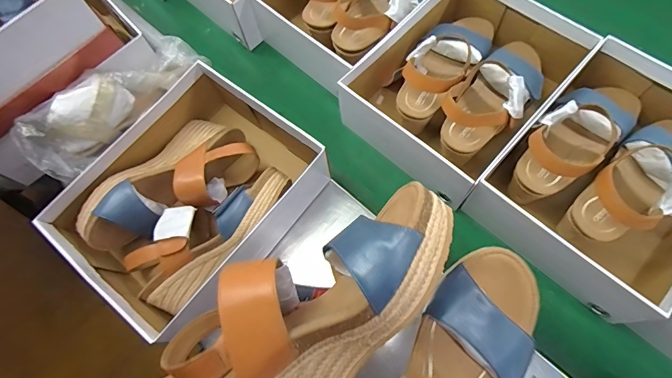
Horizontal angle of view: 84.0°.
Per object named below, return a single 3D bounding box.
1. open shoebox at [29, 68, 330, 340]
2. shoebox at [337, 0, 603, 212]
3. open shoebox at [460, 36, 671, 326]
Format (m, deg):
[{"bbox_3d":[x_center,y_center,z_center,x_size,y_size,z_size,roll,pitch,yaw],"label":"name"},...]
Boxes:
[{"bbox_3d":[-0.195,0.016,0.527,0.233,0.120,0.304,38,74,13],"label":"open shoebox"},{"bbox_3d":[0.189,-0.164,0.578,0.233,0.144,0.313,40,75,13],"label":"shoebox"},{"bbox_3d":[0.367,-0.020,0.497,0.242,0.125,0.296,42,75,14],"label":"open shoebox"}]

